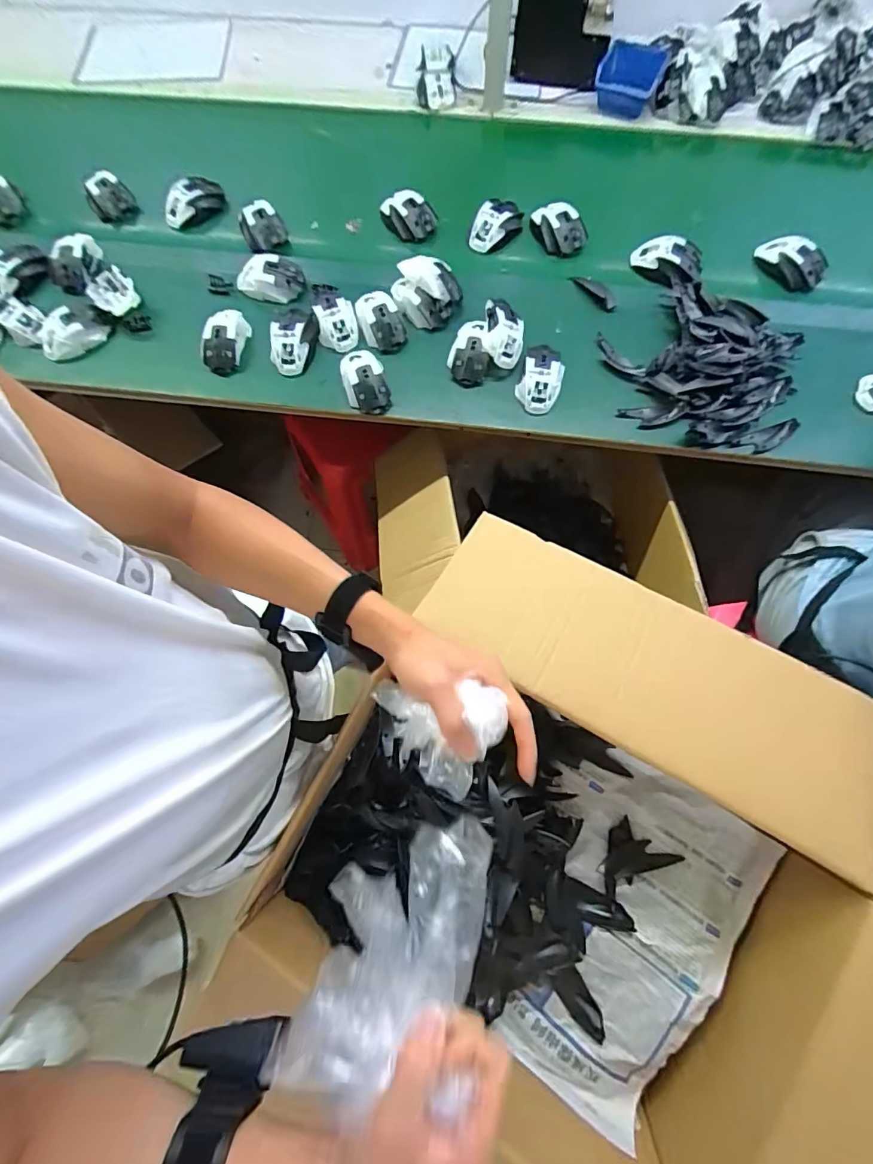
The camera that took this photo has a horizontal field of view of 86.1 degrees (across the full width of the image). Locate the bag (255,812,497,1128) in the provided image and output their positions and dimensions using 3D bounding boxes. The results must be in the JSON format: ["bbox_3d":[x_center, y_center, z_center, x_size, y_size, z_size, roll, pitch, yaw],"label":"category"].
[{"bbox_3d":[-0.026,0.242,0.314,0.107,0.072,0.147,9,74,2],"label":"bag"}]

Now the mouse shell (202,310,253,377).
[{"bbox_3d":[-0.342,-0.394,0.757,0.066,0.034,0.113,1,72,3],"label":"mouse shell"}]

